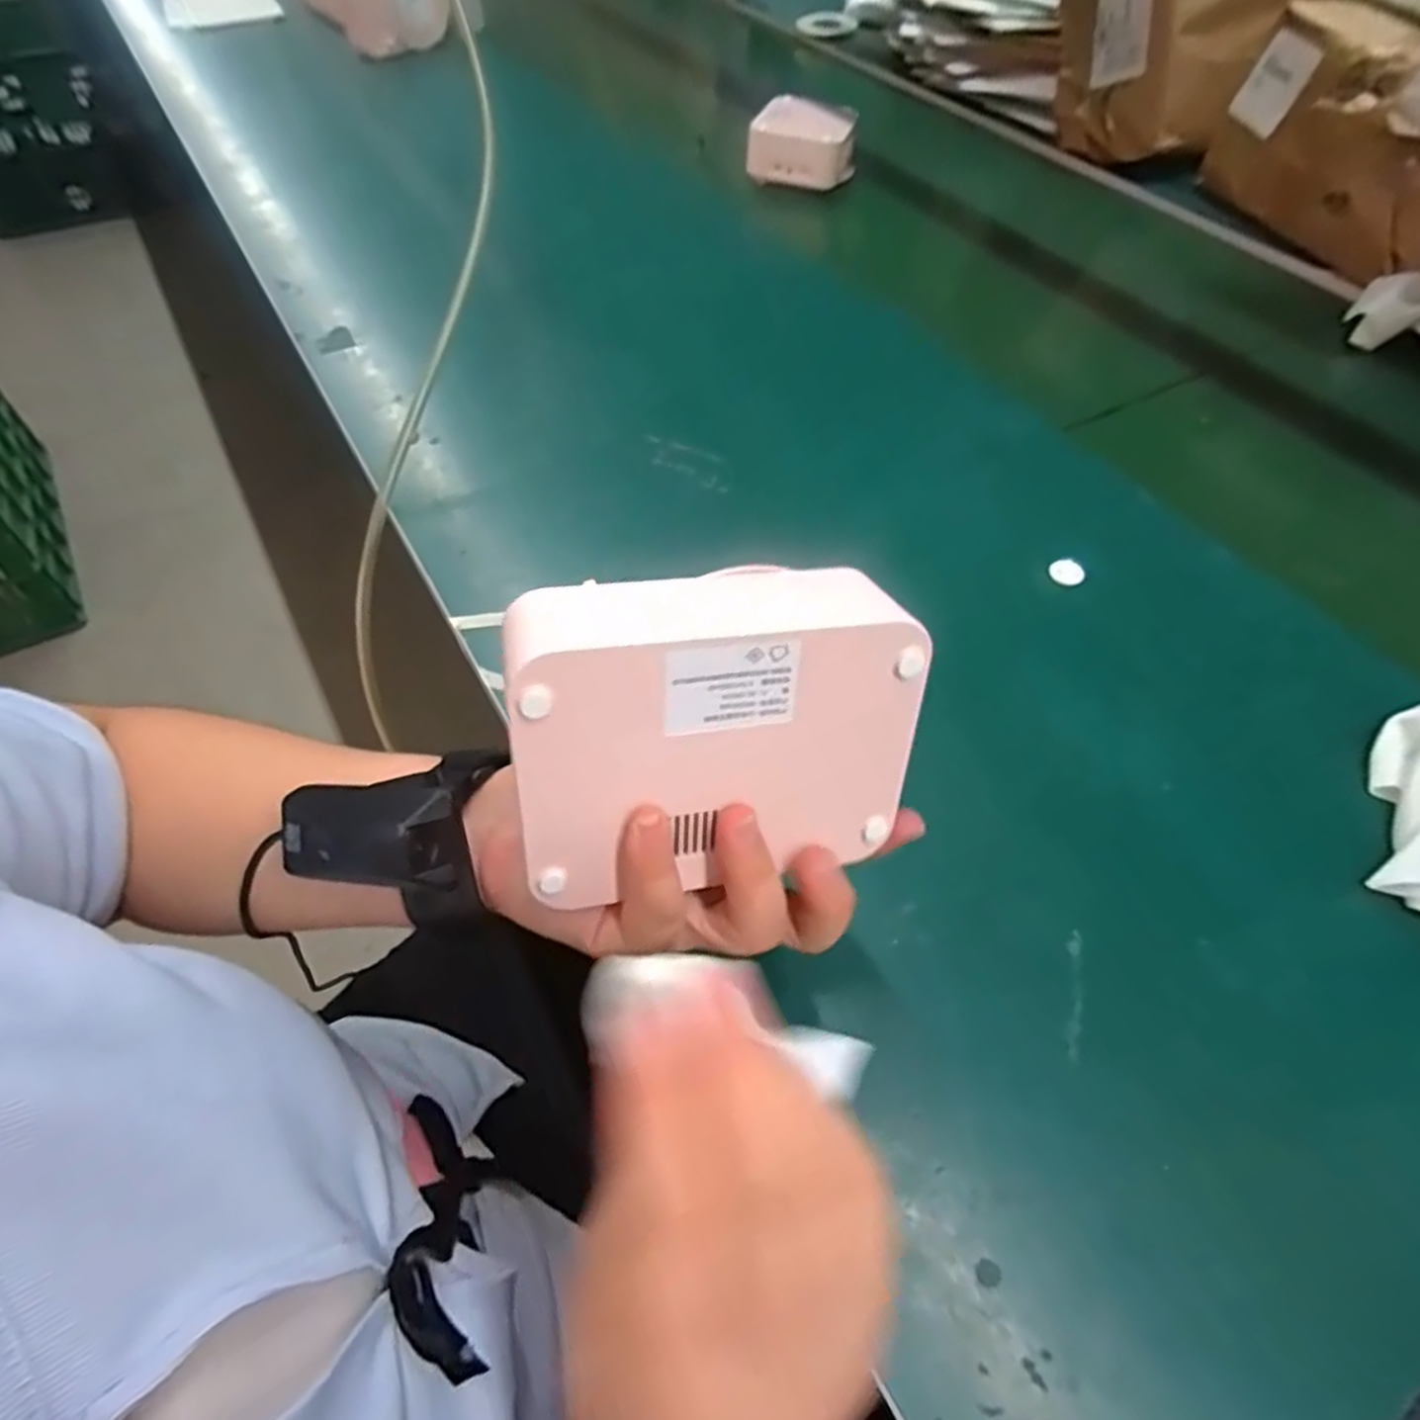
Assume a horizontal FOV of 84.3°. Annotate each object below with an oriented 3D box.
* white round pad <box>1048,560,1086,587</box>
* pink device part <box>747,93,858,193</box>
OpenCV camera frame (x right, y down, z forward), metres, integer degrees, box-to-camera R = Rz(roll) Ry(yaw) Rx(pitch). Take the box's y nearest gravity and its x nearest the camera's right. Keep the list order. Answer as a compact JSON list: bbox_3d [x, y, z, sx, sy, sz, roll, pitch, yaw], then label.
[{"bbox_3d":[0.223,-0.087,0.489,0.020,0.004,0.021,0,54,0],"label":"white round pad"},{"bbox_3d":[0.101,-0.606,0.845,0.104,0.057,0.090,16,56,11],"label":"pink device part"}]

